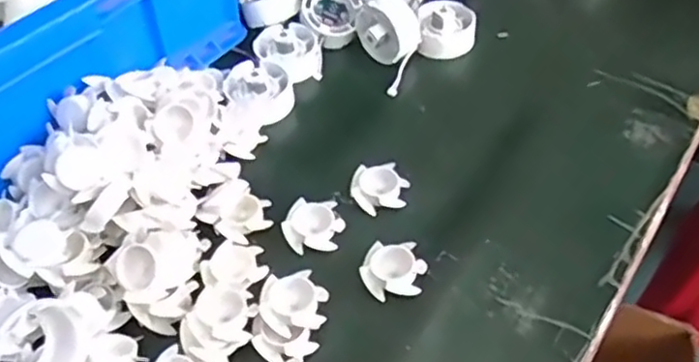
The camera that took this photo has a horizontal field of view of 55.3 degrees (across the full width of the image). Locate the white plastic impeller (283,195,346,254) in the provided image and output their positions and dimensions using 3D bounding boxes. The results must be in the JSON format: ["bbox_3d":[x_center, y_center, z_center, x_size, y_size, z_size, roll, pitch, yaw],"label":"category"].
[{"bbox_3d":[-0.024,0.031,0.453,0.039,0.013,0.037,1,48,4],"label":"white plastic impeller"}]

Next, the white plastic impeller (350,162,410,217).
[{"bbox_3d":[0.021,0.004,0.477,0.039,0.012,0.037,-14,49,-10],"label":"white plastic impeller"}]

